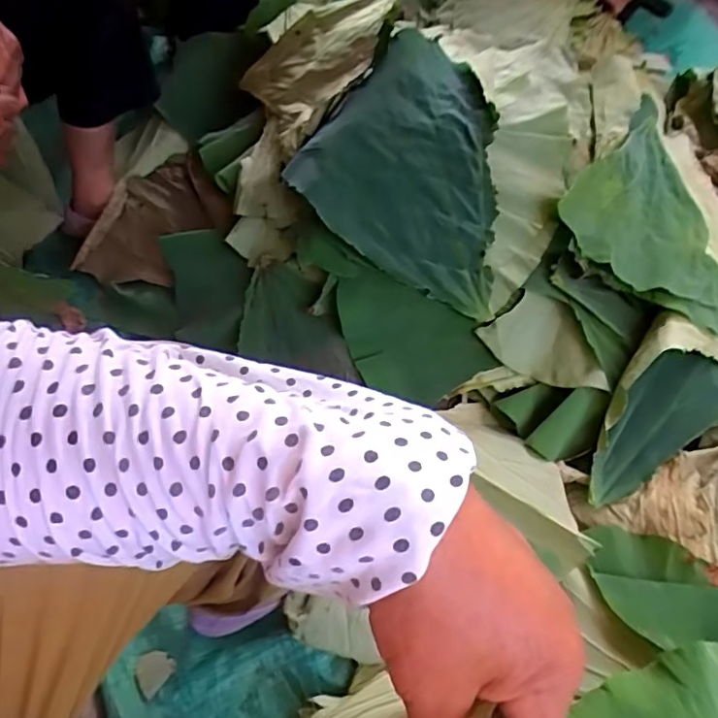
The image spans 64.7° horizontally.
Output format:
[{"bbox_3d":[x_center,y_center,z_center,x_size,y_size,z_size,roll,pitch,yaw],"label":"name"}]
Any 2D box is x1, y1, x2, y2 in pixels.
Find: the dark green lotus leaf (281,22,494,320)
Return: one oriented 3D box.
[{"bbox_3d":[0.097,-0.225,0.720,0.302,0.065,0.271,41,92,-11],"label":"dark green lotus leaf"}]

